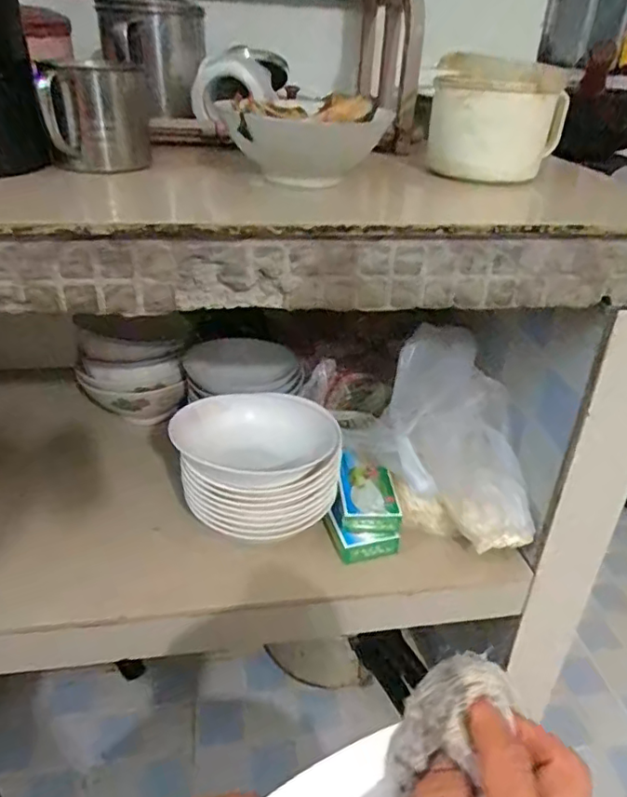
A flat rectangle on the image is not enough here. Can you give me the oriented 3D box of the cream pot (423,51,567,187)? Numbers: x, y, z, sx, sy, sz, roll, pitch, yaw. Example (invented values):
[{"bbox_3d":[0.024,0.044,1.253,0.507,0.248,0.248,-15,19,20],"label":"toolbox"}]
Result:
[{"bbox_3d":[0.176,-0.268,0.555,0.114,0.100,0.119,11,30,15],"label":"cream pot"}]

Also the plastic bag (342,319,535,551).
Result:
[{"bbox_3d":[0.141,0.043,0.671,0.185,0.170,0.211,-1,29,-5],"label":"plastic bag"}]

